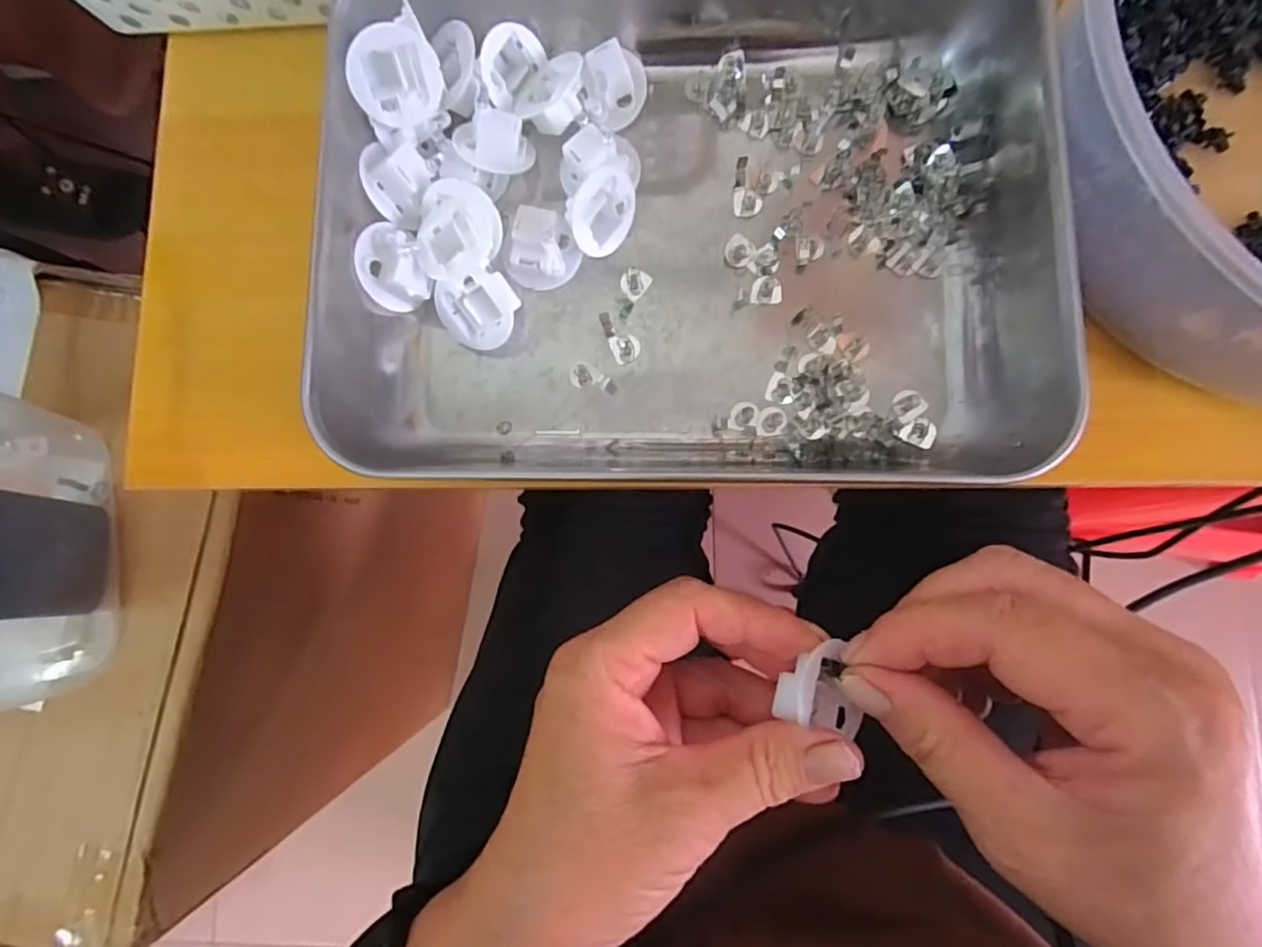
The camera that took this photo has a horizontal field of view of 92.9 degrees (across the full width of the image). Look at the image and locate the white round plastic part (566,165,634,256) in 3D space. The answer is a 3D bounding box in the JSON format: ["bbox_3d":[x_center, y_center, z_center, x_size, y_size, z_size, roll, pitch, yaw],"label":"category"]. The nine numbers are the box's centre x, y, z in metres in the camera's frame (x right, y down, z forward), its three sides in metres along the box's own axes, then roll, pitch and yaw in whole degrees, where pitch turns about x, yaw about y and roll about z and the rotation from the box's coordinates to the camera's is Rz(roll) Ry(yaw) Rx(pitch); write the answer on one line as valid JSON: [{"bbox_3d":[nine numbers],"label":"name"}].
[{"bbox_3d":[-0.012,-0.103,0.237,0.031,0.026,0.011,-47,44,-10],"label":"white round plastic part"}]

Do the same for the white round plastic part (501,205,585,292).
[{"bbox_3d":[-0.036,-0.089,0.241,0.027,0.016,0.026,0,84,3],"label":"white round plastic part"}]

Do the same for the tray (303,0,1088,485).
[{"bbox_3d":[0.018,-0.106,0.227,0.253,0.050,0.213,0,84,3],"label":"tray"}]

